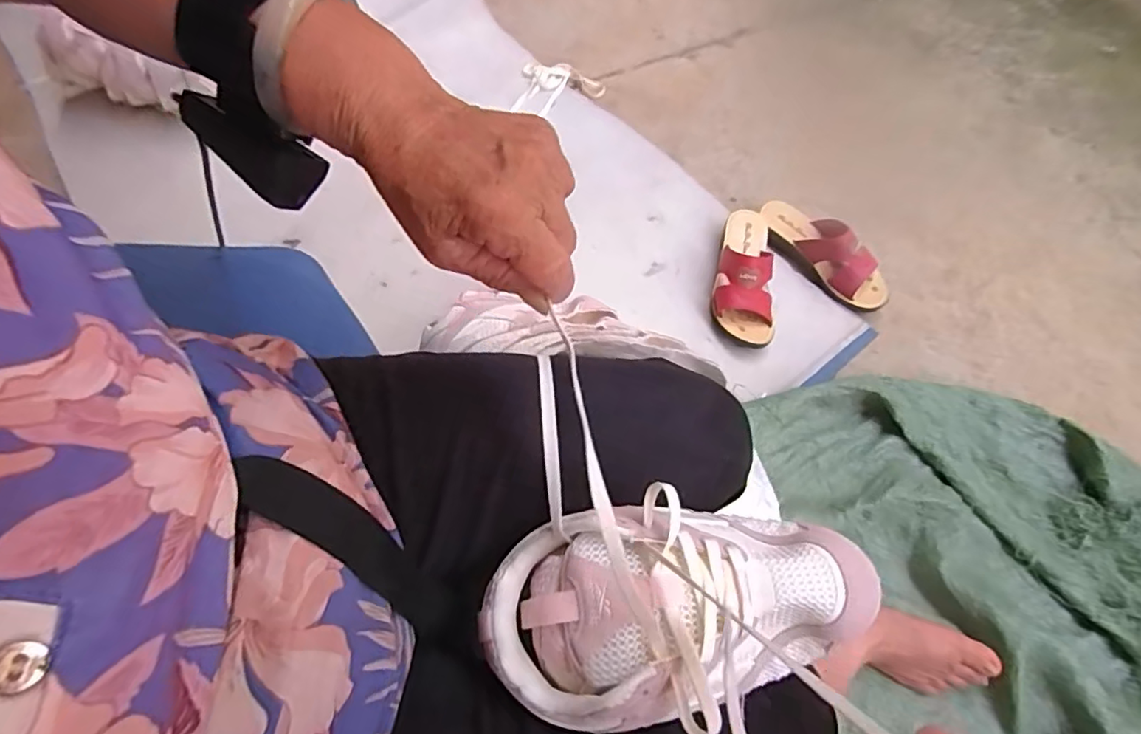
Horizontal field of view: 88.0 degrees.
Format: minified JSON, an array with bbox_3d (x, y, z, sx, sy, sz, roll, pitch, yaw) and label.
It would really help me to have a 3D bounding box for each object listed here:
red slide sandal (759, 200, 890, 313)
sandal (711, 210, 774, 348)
[{"bbox_3d":[0.384,-0.179,0.888,0.086,0.068,0.226,-42,71,-17],"label":"red slide sandal"},{"bbox_3d":[0.251,-0.141,0.856,0.082,0.076,0.223,5,65,3],"label":"sandal"}]

